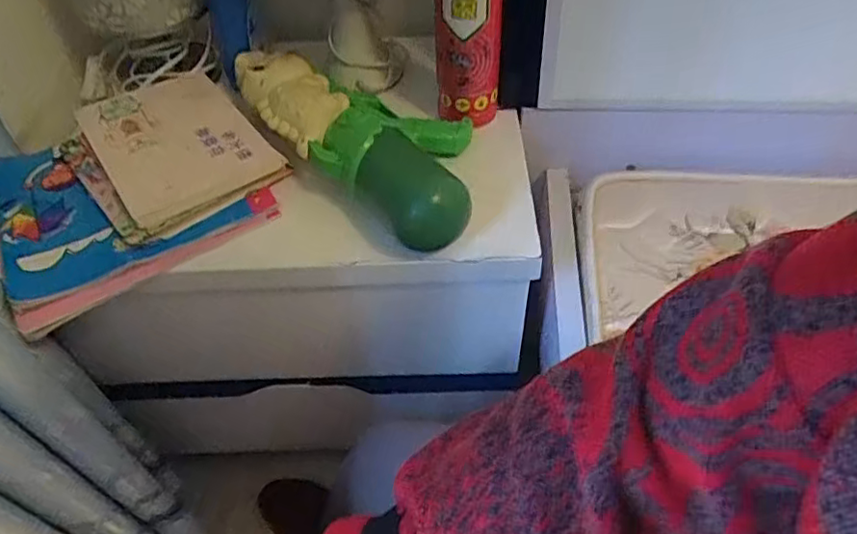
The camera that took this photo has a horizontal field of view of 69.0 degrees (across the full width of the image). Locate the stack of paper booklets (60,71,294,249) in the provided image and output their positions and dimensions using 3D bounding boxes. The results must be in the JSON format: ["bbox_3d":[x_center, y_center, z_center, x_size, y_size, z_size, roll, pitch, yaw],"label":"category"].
[{"bbox_3d":[-0.265,-0.121,0.628,0.167,0.036,0.209,-31,56,-22],"label":"stack of paper booklets"}]

